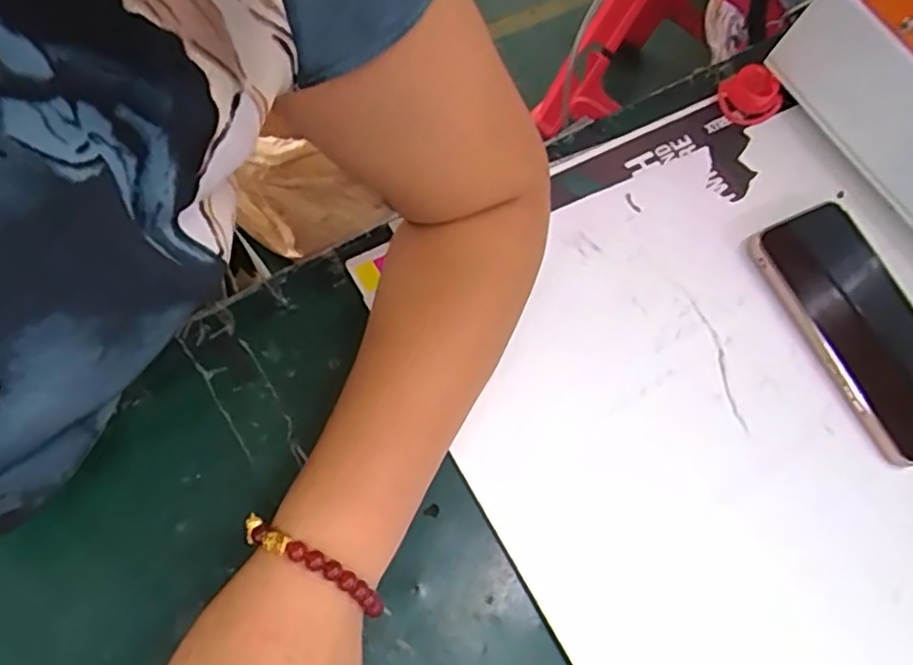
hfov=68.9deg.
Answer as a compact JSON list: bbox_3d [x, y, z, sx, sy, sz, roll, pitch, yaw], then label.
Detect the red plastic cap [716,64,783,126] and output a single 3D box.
[{"bbox_3d":[0.215,-0.175,0.489,0.041,0.026,0.034,37,68,20],"label":"red plastic cap"}]

